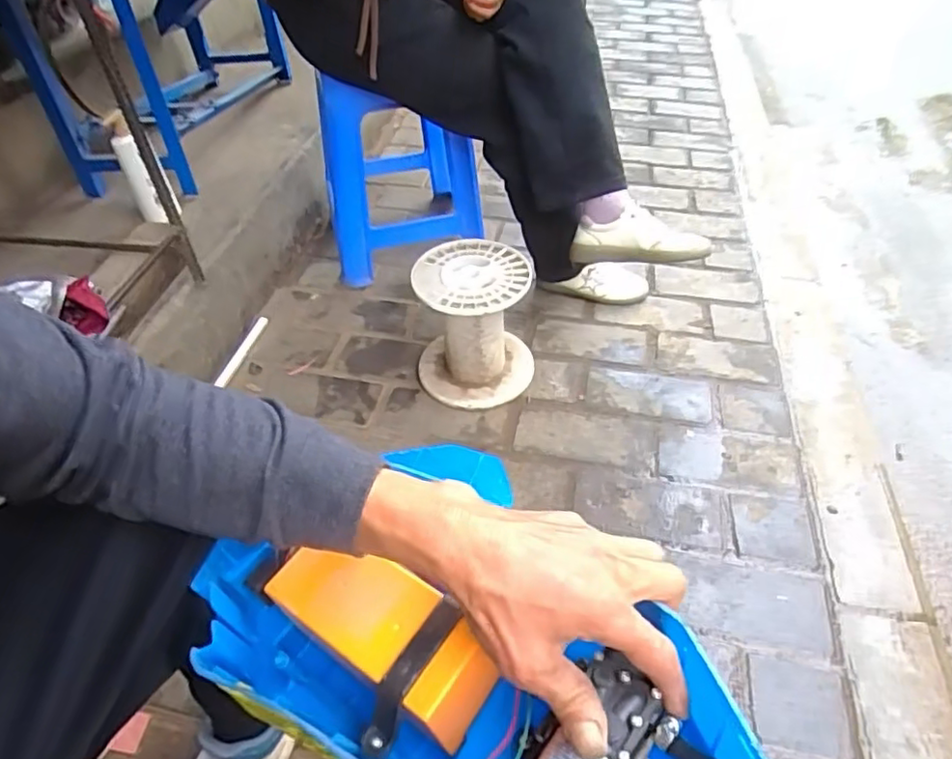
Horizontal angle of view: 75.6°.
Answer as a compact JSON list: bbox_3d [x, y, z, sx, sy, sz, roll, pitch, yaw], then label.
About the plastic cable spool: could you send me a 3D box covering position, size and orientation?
[{"bbox_3d":[-0.005,-0.097,1.126,0.213,0.235,0.199,4,46,7],"label":"plastic cable spool"}]

